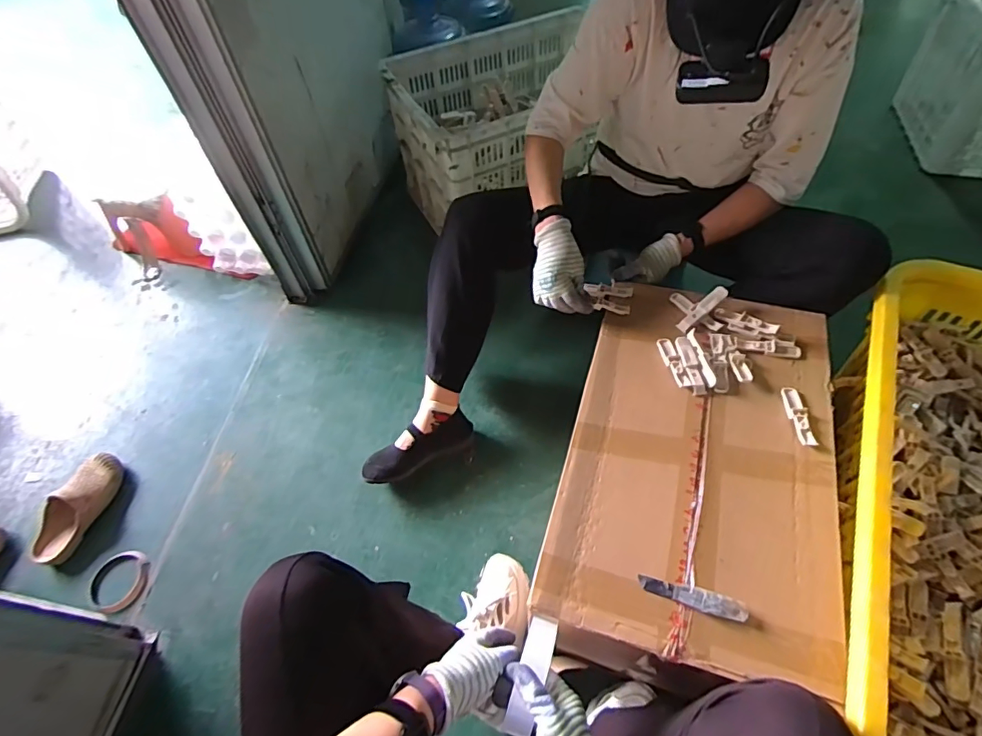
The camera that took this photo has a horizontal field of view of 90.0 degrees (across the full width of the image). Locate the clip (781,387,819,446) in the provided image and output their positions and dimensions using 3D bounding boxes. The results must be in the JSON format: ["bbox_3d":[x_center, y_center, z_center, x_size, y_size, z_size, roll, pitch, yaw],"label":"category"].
[{"bbox_3d":[0.458,0.071,0.733,0.026,0.011,0.099,2,55,4],"label":"clip"}]

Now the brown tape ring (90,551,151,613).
[{"bbox_3d":[-0.766,0.441,1.013,0.103,0.019,0.116,-3,55,1],"label":"brown tape ring"}]

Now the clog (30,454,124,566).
[{"bbox_3d":[-0.897,0.298,1.063,0.089,0.087,0.234,8,56,9],"label":"clog"}]

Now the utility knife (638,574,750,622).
[{"bbox_3d":[0.244,0.279,0.594,0.121,0.013,0.025,11,56,11],"label":"utility knife"}]

